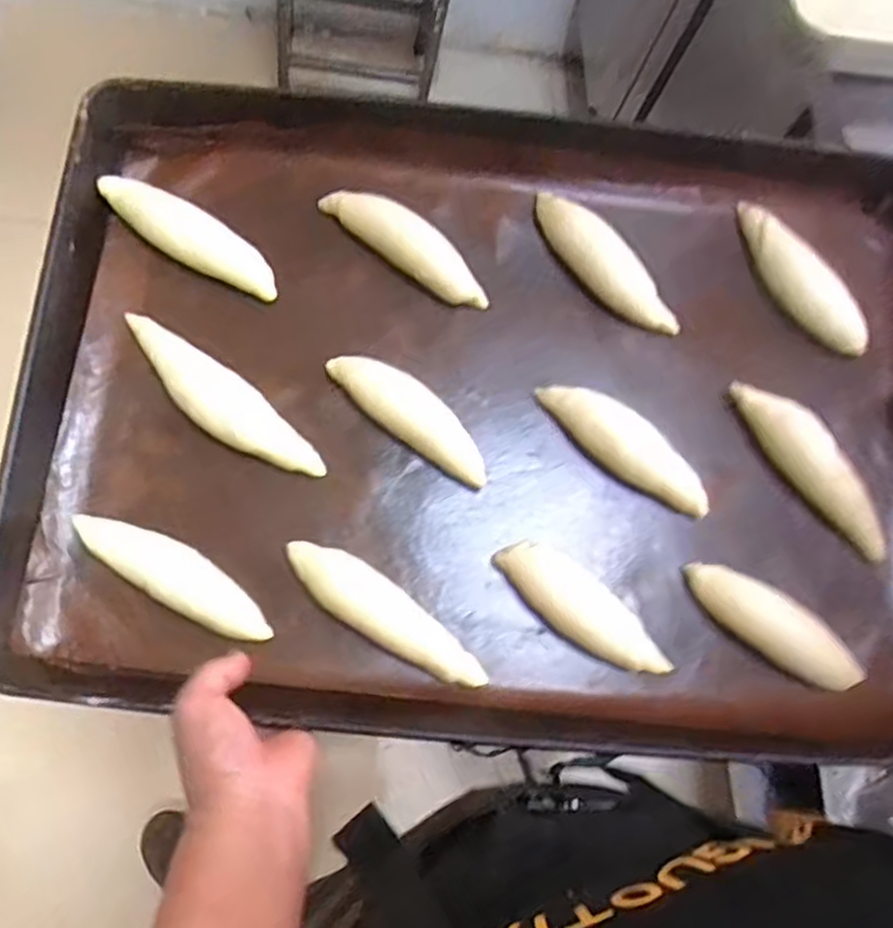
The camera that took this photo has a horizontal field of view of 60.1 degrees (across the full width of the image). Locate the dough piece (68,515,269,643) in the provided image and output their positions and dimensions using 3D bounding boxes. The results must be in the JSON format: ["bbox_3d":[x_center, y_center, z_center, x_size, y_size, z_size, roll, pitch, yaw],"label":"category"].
[{"bbox_3d":[-0.169,0.070,0.481,0.133,0.022,0.034,27,71,8],"label":"dough piece"}]

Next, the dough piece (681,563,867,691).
[{"bbox_3d":[0.210,0.106,0.498,0.120,0.029,0.033,30,72,9],"label":"dough piece"}]

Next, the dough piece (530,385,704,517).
[{"bbox_3d":[0.122,-0.014,0.521,0.132,0.028,0.032,33,72,10],"label":"dough piece"}]

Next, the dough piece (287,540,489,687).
[{"bbox_3d":[-0.038,0.095,0.487,0.141,0.024,0.034,31,72,10],"label":"dough piece"}]

